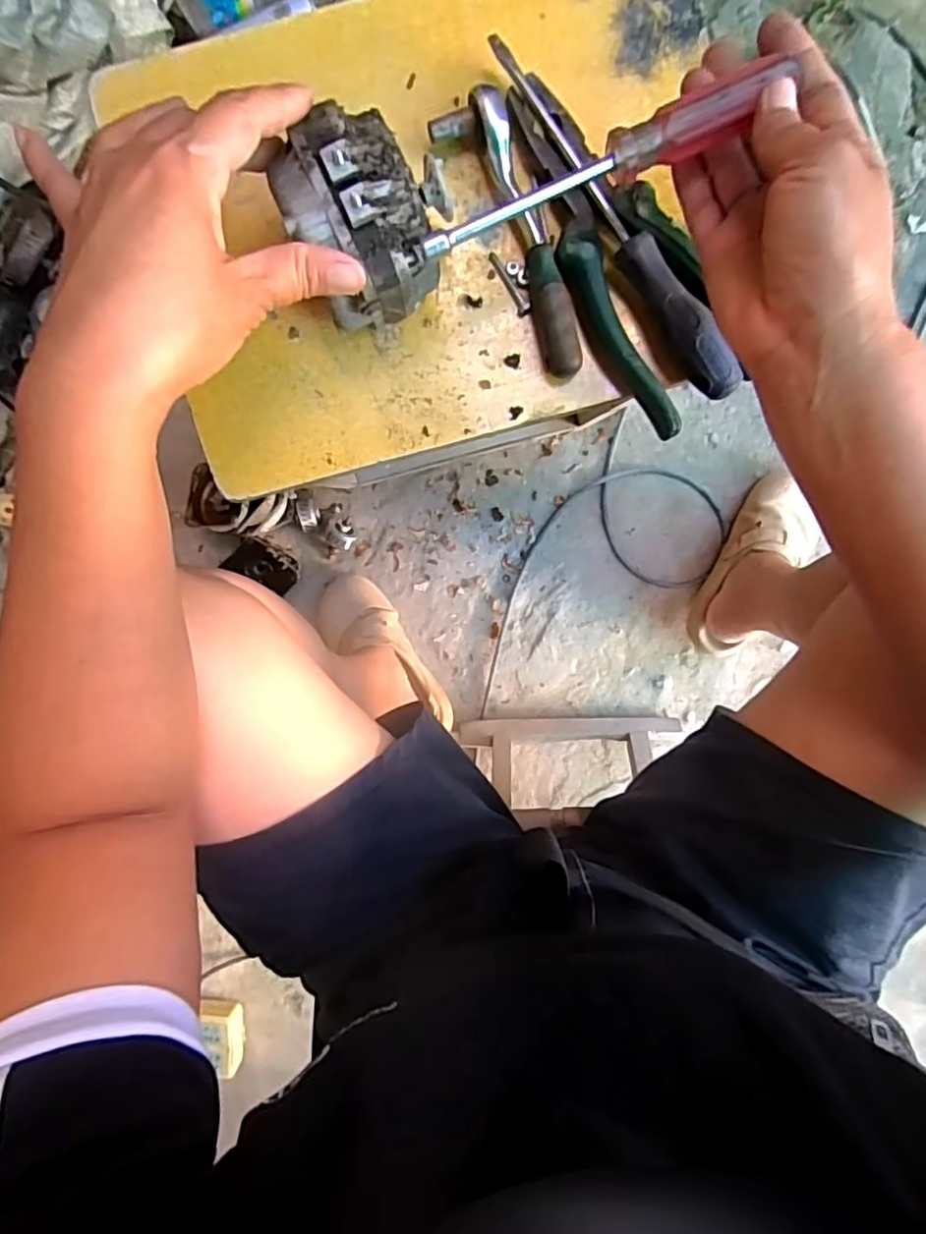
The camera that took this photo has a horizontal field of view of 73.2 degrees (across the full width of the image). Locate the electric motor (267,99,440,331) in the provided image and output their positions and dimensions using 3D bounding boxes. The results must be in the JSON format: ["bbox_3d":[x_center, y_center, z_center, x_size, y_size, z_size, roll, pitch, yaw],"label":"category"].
[{"bbox_3d":[-0.049,-0.188,0.301,0.059,0.064,0.073,-24,97,4],"label":"electric motor"}]

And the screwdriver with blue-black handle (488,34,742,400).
[{"bbox_3d":[0.086,-0.212,0.336,0.021,0.024,0.212,-35,94,6],"label":"screwdriver with blue-black handle"}]

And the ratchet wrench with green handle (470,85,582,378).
[{"bbox_3d":[0.037,-0.210,0.345,0.021,0.021,0.146,-19,96,4],"label":"ratchet wrench with green handle"}]

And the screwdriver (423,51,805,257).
[{"bbox_3d":[0.061,-0.204,0.288,0.166,0.026,0.022,-22,97,6],"label":"screwdriver"}]

